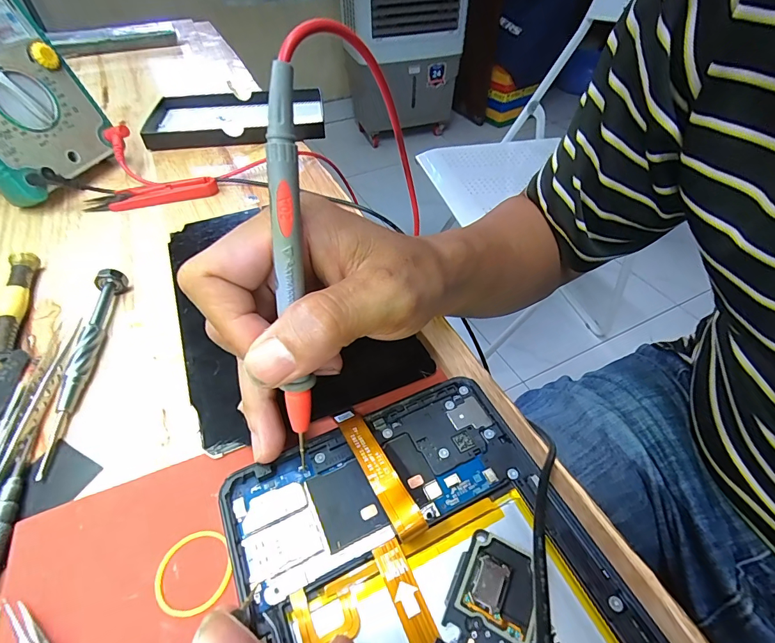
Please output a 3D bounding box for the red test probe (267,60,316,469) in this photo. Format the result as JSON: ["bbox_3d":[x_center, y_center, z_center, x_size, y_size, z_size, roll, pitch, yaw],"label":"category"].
[{"bbox_3d":[-0.034,-0.013,0.143,0.010,0.134,0.006,-1,20,-6],"label":"red test probe"}]

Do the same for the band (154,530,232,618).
[{"bbox_3d":[-0.072,0.092,0.150,0.027,0.004,0.027,0,48,0],"label":"band"}]

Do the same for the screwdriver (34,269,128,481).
[{"bbox_3d":[-0.165,0.019,0.217,0.013,0.018,0.124,-7,48,-6],"label":"screwdriver"}]

